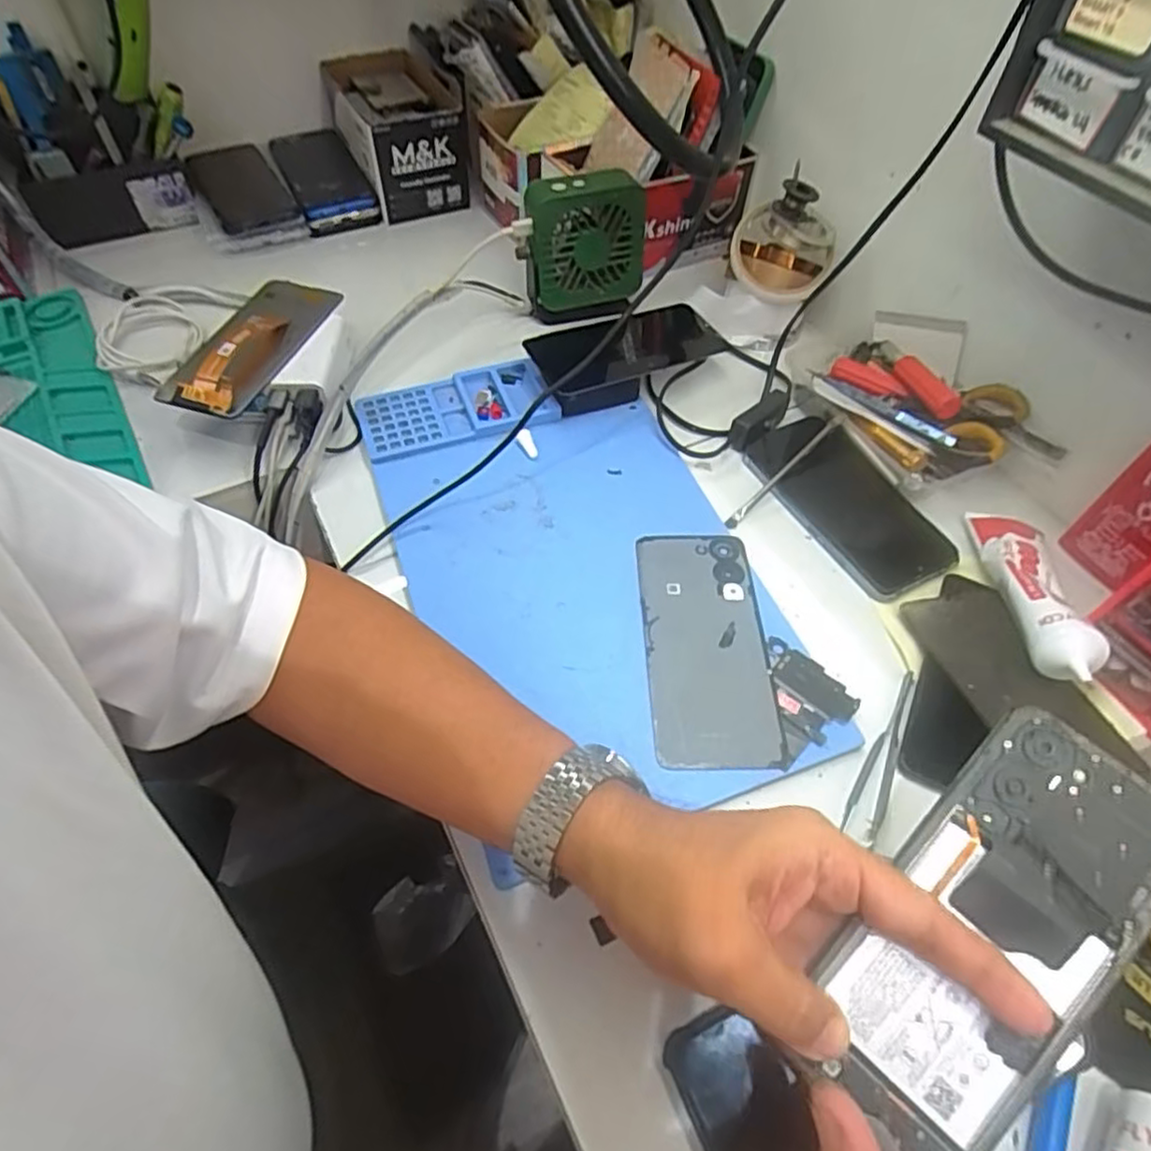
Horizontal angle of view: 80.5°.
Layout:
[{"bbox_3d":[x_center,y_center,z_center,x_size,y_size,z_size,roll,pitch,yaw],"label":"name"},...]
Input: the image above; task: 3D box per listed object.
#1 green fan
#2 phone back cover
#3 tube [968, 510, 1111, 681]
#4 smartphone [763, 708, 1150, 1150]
[{"bbox_3d":[0.008,-0.283,0.583,0.101,0.099,0.047,-5,55,-5],"label":"green fan"},{"bbox_3d":[0.080,0.039,0.419,0.072,0.005,0.158,0,55,-2],"label":"phone back cover"},{"bbox_3d":[0.288,0.006,0.430,0.041,0.030,0.142,12,37,7],"label":"tube"},{"bbox_3d":[0.156,0.134,0.252,0.078,0.009,0.156,34,83,20],"label":"smartphone"}]

